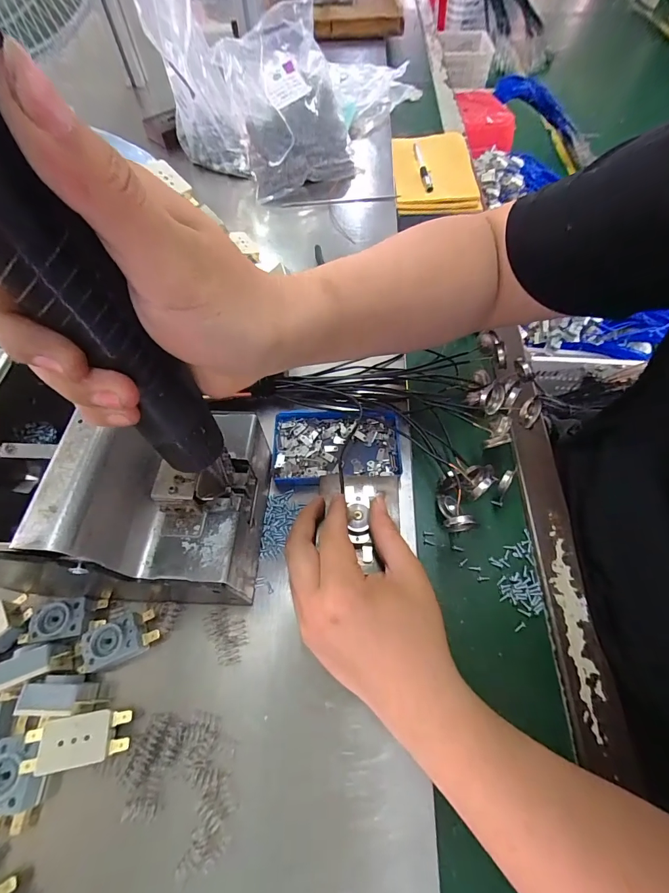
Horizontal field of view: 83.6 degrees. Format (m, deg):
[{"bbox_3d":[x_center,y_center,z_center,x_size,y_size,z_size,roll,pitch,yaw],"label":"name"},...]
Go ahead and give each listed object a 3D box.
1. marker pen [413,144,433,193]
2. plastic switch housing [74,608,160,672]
[{"bbox_3d":[0.140,-0.451,0.606,0.012,0.014,0.137,-4,60,-4],"label":"marker pen"},{"bbox_3d":[-0.156,0.141,0.268,0.055,0.021,0.029,-23,63,-12],"label":"plastic switch housing"}]

